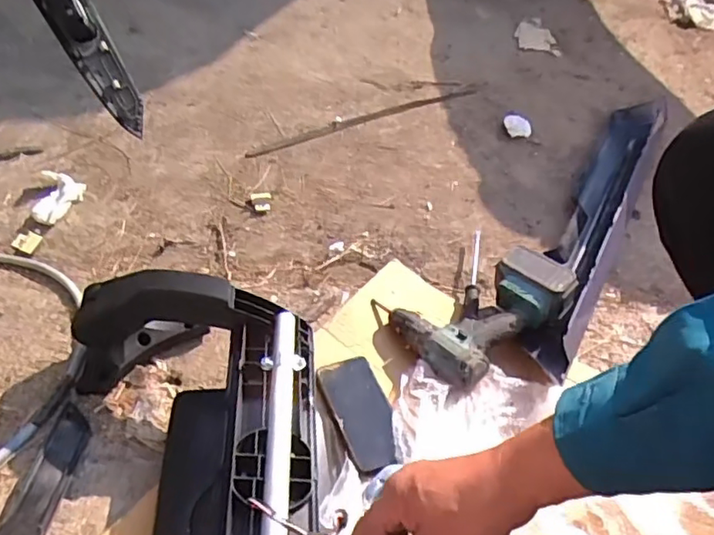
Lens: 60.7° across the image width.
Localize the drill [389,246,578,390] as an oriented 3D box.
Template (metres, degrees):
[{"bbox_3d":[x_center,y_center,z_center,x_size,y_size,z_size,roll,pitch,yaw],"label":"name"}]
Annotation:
[{"bbox_3d":[0.191,0.071,0.890,0.242,0.086,0.147,-33,54,-14],"label":"drill"}]

